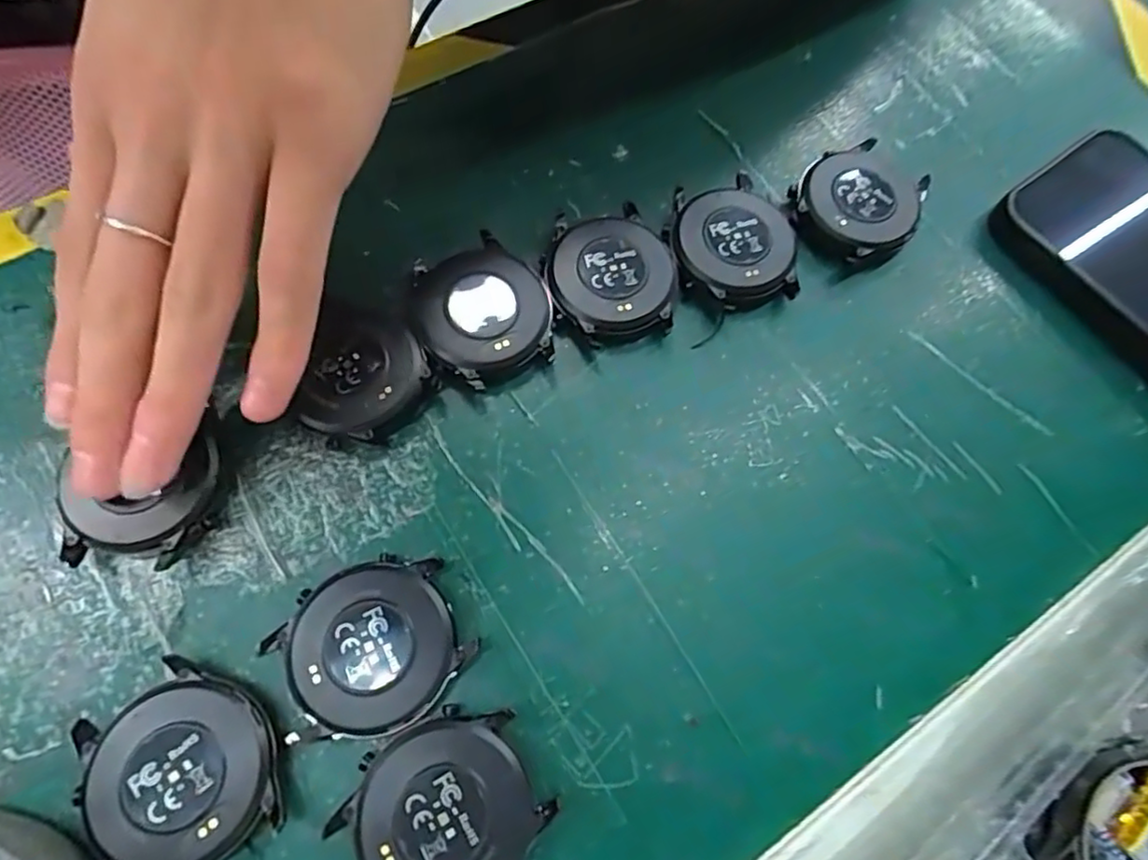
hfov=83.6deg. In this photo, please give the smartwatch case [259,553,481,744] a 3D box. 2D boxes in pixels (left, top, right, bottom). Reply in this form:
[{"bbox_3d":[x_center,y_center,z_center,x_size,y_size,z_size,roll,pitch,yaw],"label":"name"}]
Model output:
[{"bbox_3d":[-0.056,0.060,0.177,0.048,0.010,0.043,-22,74,-12],"label":"smartwatch case"}]

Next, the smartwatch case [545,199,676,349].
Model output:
[{"bbox_3d":[0.013,-0.053,0.223,0.043,0.013,0.051,-16,72,-10],"label":"smartwatch case"}]

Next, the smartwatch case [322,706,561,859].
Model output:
[{"bbox_3d":[-0.033,0.099,0.165,0.048,0.011,0.044,-26,74,-13],"label":"smartwatch case"}]

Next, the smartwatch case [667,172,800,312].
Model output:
[{"bbox_3d":[0.057,-0.066,0.230,0.044,0.010,0.052,-8,71,-7],"label":"smartwatch case"}]

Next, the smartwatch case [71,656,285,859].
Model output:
[{"bbox_3d":[-0.099,0.087,0.164,0.043,0.010,0.048,-35,76,-15],"label":"smartwatch case"}]

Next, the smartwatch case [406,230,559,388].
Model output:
[{"bbox_3d":[-0.031,-0.039,0.216,0.043,0.013,0.049,-23,74,-12],"label":"smartwatch case"}]

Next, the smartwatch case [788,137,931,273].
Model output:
[{"bbox_3d":[0.106,-0.084,0.241,0.044,0.014,0.055,41,73,10],"label":"smartwatch case"}]

